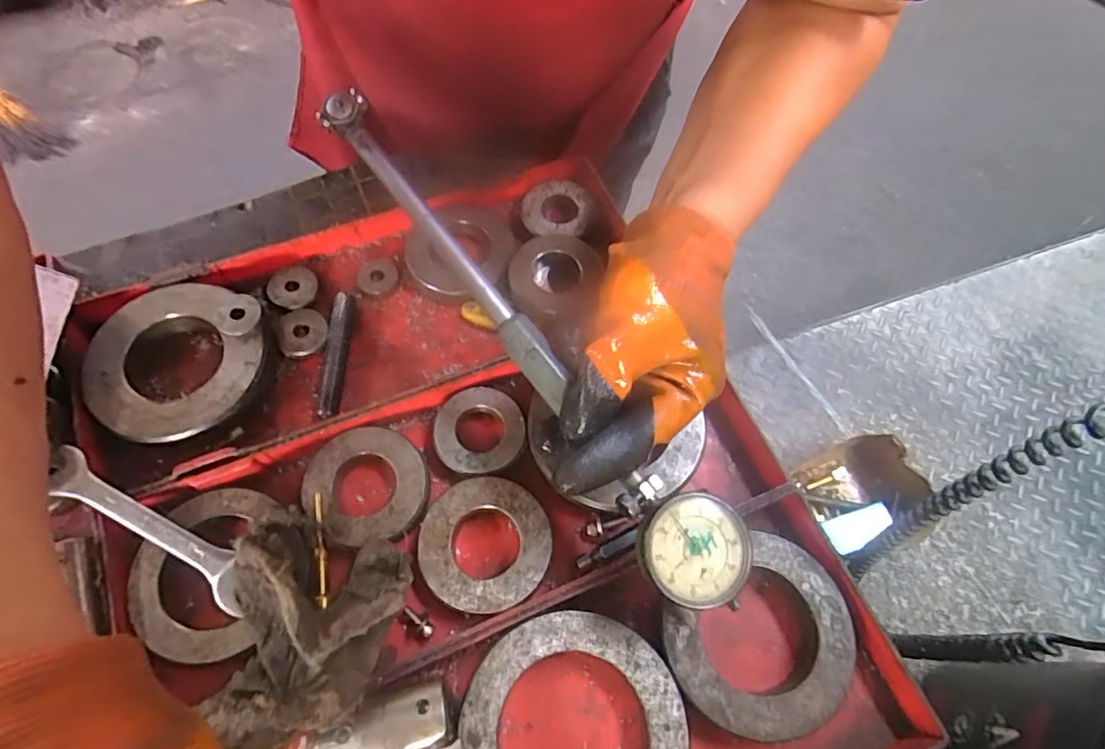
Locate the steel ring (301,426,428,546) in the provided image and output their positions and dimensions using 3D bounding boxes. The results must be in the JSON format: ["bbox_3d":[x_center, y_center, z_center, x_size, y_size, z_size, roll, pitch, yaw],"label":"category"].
[{"bbox_3d":[-0.117,0.069,0.358,0.072,0.011,0.070,1,66,-3],"label":"steel ring"}]

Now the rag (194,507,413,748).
[{"bbox_3d":[-0.137,0.134,0.300,0.092,0.031,0.109,15,66,3],"label":"rag"}]

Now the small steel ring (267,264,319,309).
[{"bbox_3d":[-0.192,-0.067,0.420,0.033,0.004,0.034,6,66,-1],"label":"small steel ring"}]

